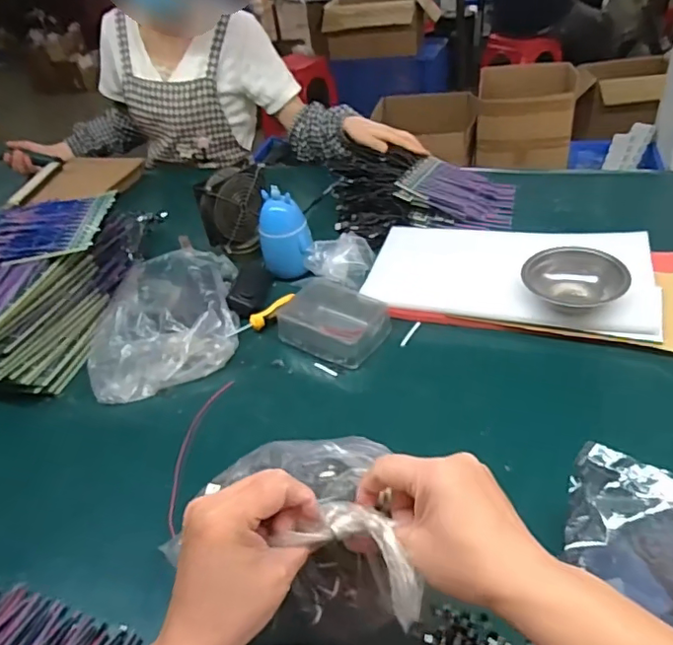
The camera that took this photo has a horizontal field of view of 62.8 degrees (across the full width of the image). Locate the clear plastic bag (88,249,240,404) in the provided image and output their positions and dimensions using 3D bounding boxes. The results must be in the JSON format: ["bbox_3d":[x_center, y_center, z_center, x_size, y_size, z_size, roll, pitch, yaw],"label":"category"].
[{"bbox_3d":[-0.252,-0.012,0.825,0.201,0.054,0.284,-10,38,-2],"label":"clear plastic bag"}]

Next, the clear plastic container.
[{"bbox_3d":[-0.006,-0.001,0.780,0.146,0.048,0.109,20,46,31],"label":"clear plastic container"}]

